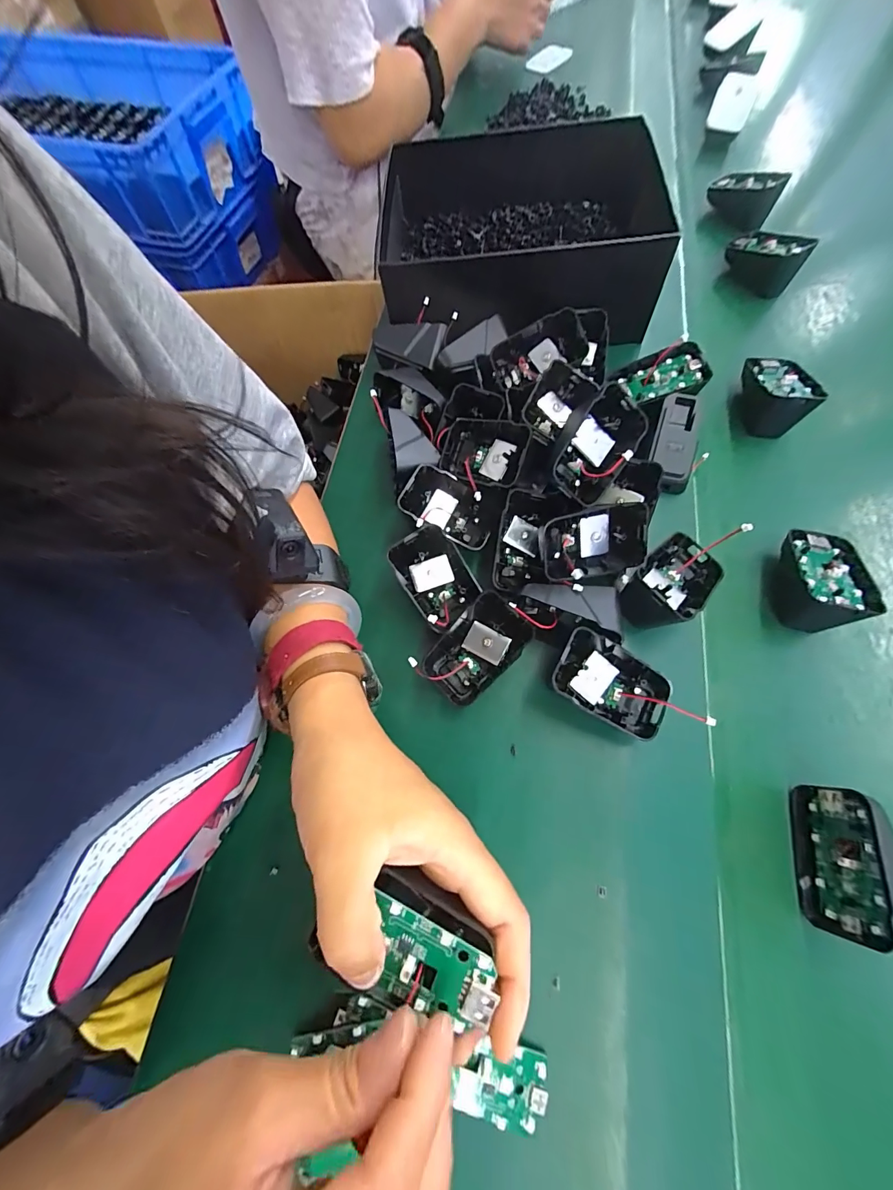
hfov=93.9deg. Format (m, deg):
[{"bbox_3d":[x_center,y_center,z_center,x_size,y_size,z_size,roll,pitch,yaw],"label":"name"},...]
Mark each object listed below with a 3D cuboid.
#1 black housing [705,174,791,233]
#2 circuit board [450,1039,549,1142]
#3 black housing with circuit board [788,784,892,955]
[{"bbox_3d":[0.311,-0.416,0.438,0.034,0.038,0.083,-16,55,-4],"label":"black housing"},{"bbox_3d":[0.027,0.238,0.203,0.042,0.004,0.030,12,69,7],"label":"circuit board"},{"bbox_3d":[0.220,0.144,0.224,0.030,0.045,0.070,14,69,-13],"label":"black housing with circuit board"}]

